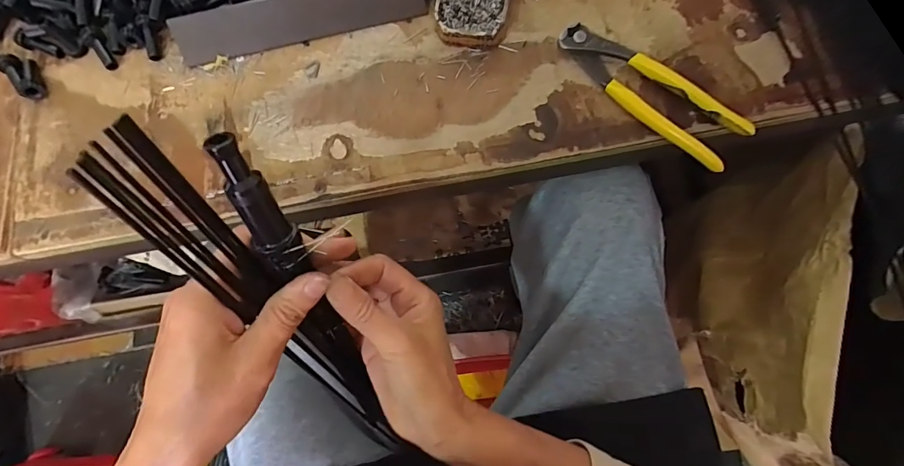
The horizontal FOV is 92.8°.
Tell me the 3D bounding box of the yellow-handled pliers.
[{"bbox_3d":[0.156,-0.117,0.341,0.160,0.026,0.049,44,82,11],"label":"yellow-handled pliers"}]

